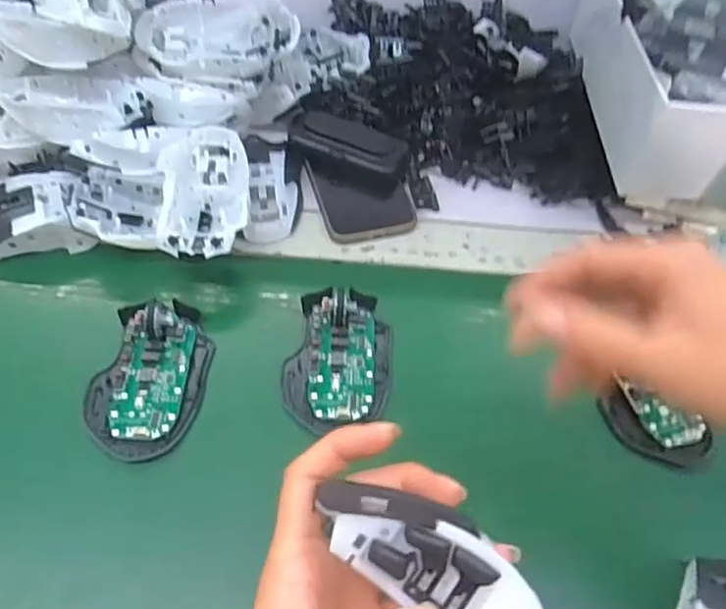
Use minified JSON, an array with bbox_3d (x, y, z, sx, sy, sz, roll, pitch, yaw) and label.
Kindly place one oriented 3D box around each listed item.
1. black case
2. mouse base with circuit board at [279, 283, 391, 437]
[{"bbox_3d":[-0.015,-0.139,0.544,0.109,0.034,0.047,19,56,10],"label":"black case"},{"bbox_3d":[-0.016,0.036,0.435,0.074,0.022,0.112,5,55,0],"label":"mouse base with circuit board"}]

